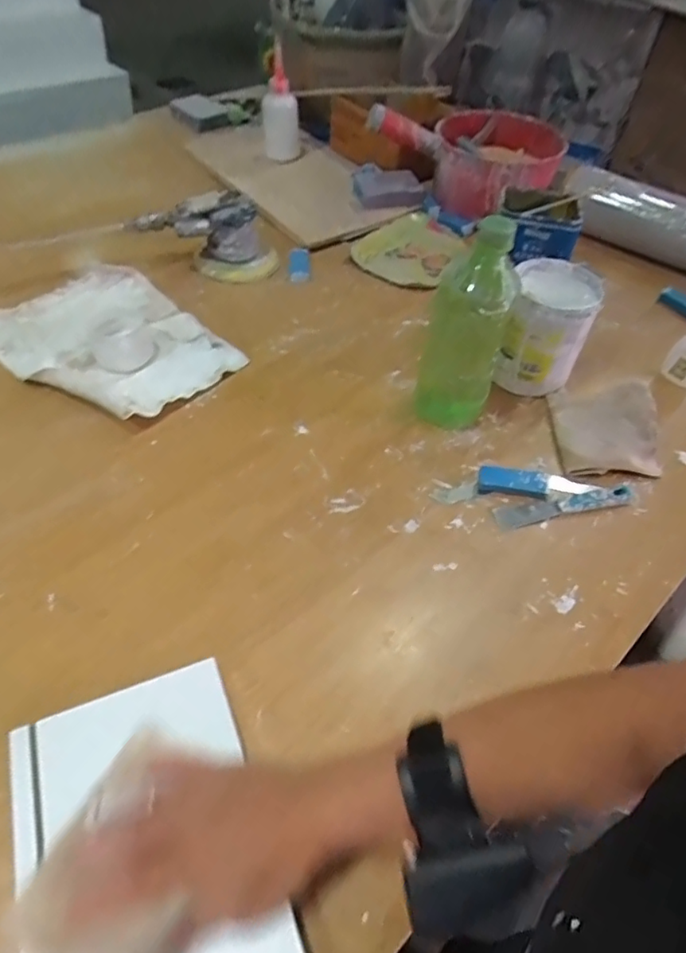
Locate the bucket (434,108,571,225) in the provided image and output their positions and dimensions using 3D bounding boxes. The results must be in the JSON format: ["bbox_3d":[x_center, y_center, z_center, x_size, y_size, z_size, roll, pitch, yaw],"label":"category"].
[{"bbox_3d":[0.241,-0.493,0.922,0.182,0.118,0.196,3,51,-3],"label":"bucket"}]

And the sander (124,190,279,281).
[{"bbox_3d":[-0.181,-0.320,0.769,0.191,0.084,0.109,-11,53,-14],"label":"sander"}]

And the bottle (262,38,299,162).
[{"bbox_3d":[-0.100,-0.599,0.942,0.060,0.144,0.056,1,49,-5],"label":"bottle"}]

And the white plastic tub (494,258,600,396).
[{"bbox_3d":[0.224,-0.165,0.659,0.088,0.126,0.085,3,51,-3],"label":"white plastic tub"}]

